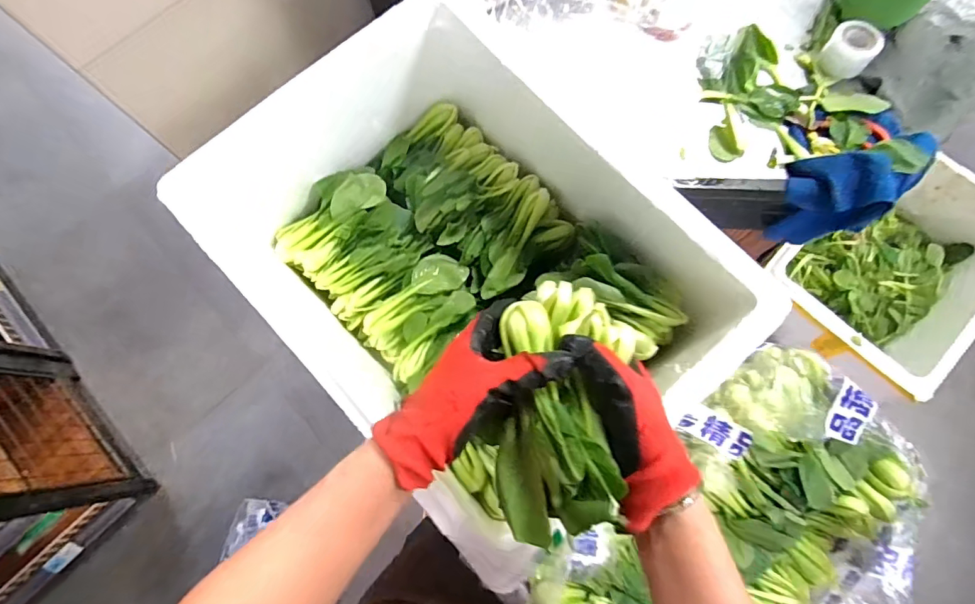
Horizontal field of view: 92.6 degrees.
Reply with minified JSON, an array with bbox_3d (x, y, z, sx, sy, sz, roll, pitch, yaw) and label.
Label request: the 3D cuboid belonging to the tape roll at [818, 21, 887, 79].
[{"bbox_3d":[0.560,-0.388,0.716,0.069,0.043,0.069,0,76,1],"label":"tape roll"}]

